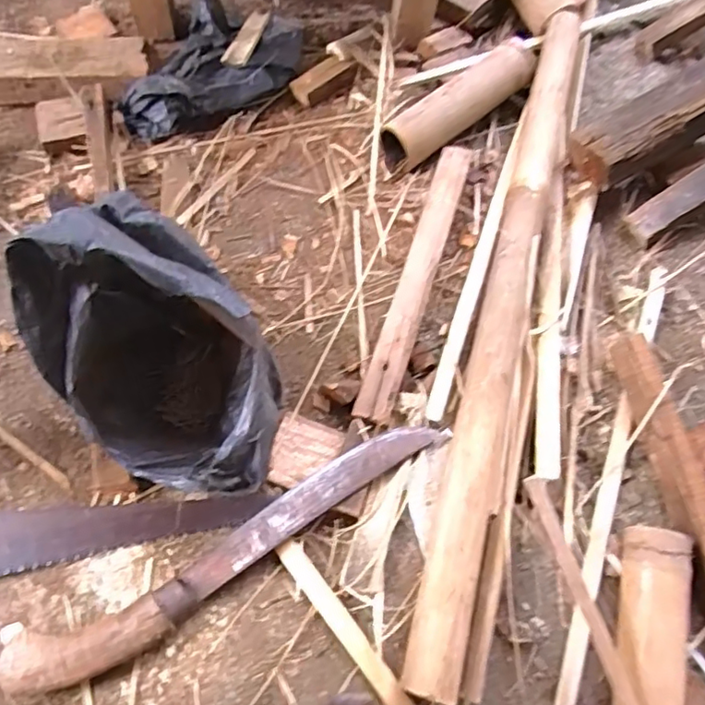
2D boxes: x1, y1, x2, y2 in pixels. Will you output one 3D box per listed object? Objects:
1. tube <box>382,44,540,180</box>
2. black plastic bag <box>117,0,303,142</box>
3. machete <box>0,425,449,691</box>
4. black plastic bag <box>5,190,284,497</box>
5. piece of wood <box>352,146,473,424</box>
[{"bbox_3d":[0.114,-0.263,0.645,0.208,0.050,0.050,-36,73,-15],"label":"tube"},{"bbox_3d":[-0.156,-0.314,0.651,0.209,0.075,0.111,-31,71,-14],"label":"black plastic bag"},{"bbox_3d":[-0.088,0.151,0.481,0.368,0.029,0.057,-29,71,-13],"label":"machete"},{"bbox_3d":[-0.140,0.011,0.457,0.139,0.181,0.212,-38,73,-16],"label":"black plastic bag"},{"bbox_3d":[0.062,-0.075,0.582,0.031,0.023,0.304,18,68,6],"label":"piece of wood"}]

